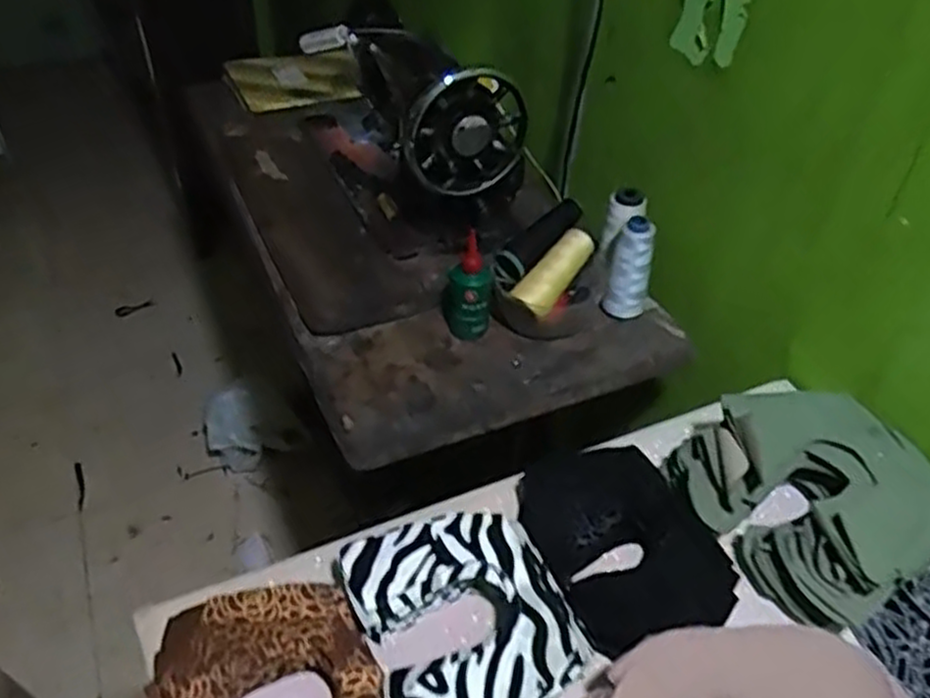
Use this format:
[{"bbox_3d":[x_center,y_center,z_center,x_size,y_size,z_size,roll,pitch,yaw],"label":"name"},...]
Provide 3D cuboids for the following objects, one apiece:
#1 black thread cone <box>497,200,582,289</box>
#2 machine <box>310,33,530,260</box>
[{"bbox_3d":[0.079,-0.116,0.822,0.037,0.036,0.121,35,71,31],"label":"black thread cone"},{"bbox_3d":[-0.071,-0.304,0.953,0.176,0.206,0.375,-14,44,-17],"label":"machine"}]

